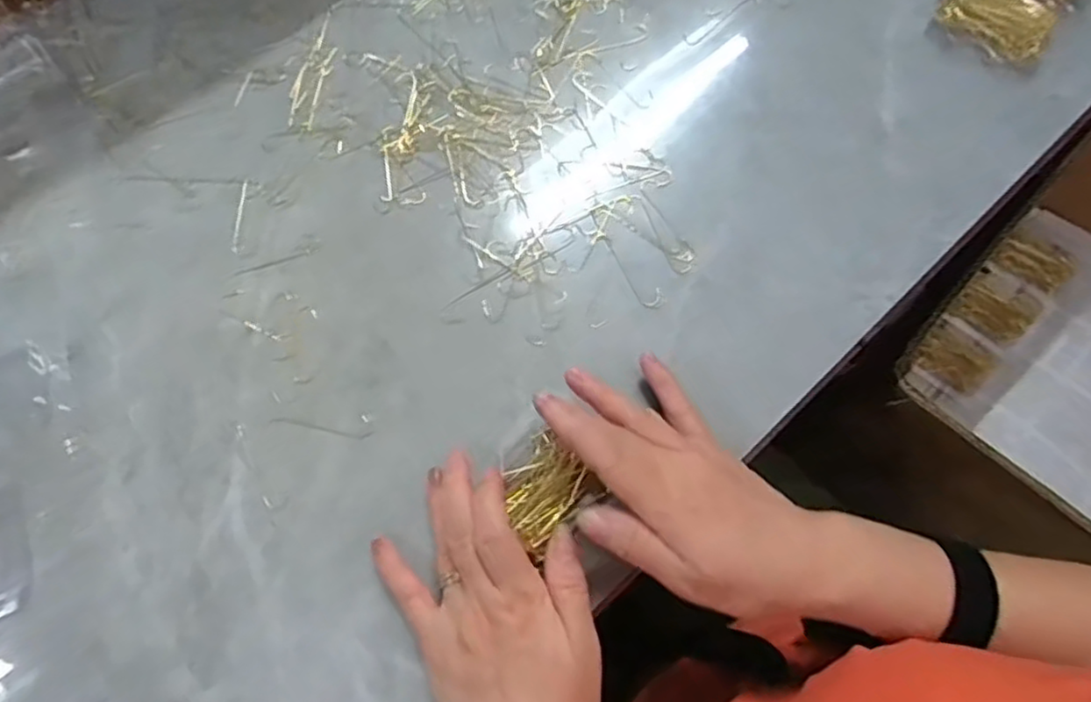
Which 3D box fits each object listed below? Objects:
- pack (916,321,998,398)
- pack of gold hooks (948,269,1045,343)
[{"bbox_3d":[0.386,0.009,0.653,0.064,0.008,0.056,39,78,14],"label":"pack"},{"bbox_3d":[0.434,-0.041,0.668,0.071,0.009,0.066,39,78,14],"label":"pack of gold hooks"}]

